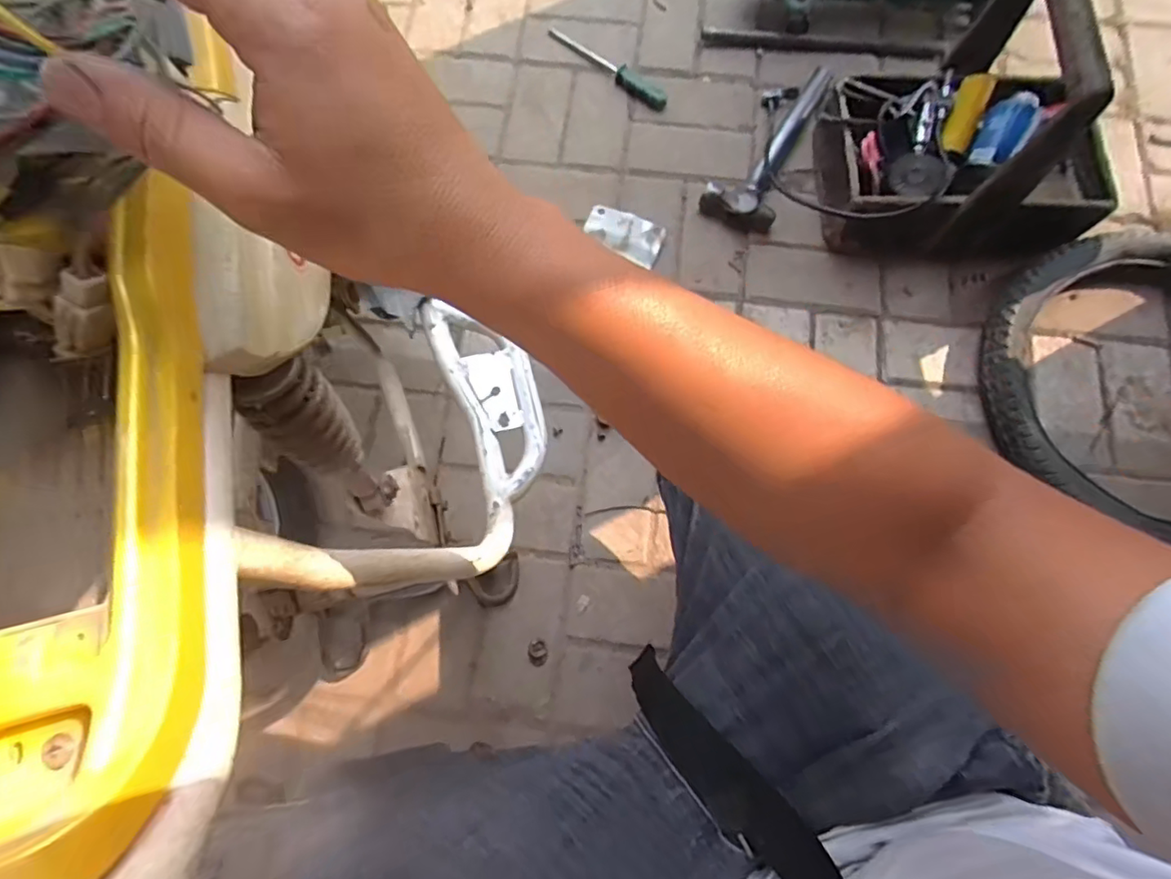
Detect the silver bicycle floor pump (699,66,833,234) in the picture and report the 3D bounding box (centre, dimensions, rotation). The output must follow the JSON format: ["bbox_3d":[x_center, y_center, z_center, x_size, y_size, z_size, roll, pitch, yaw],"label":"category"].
[{"bbox_3d":[0.285,-0.456,0.880,0.109,0.051,0.305,26,75,7],"label":"silver bicycle floor pump"}]

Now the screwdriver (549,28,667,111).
[{"bbox_3d":[0.034,-0.611,0.933,0.244,0.025,0.032,38,77,10],"label":"screwdriver"}]

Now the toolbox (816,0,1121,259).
[{"bbox_3d":[0.519,-0.412,0.745,0.347,0.290,0.252,-1,74,0],"label":"toolbox"}]

